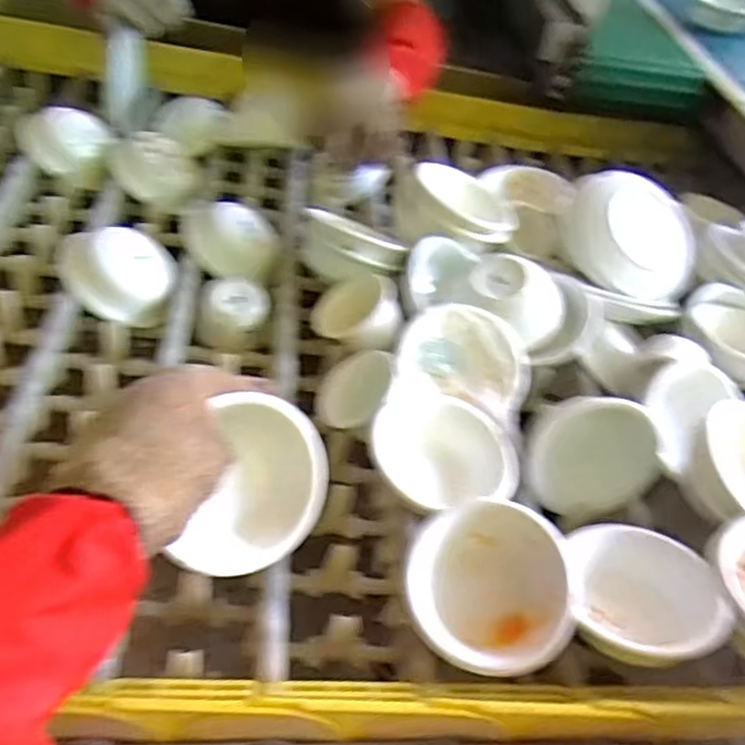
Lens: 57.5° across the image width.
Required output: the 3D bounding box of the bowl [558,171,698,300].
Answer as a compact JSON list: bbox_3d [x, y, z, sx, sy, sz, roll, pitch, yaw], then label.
[{"bbox_3d":[0.302,-0.155,0.776,0.163,0.056,0.163,8,68,-22],"label":"bowl"}]

